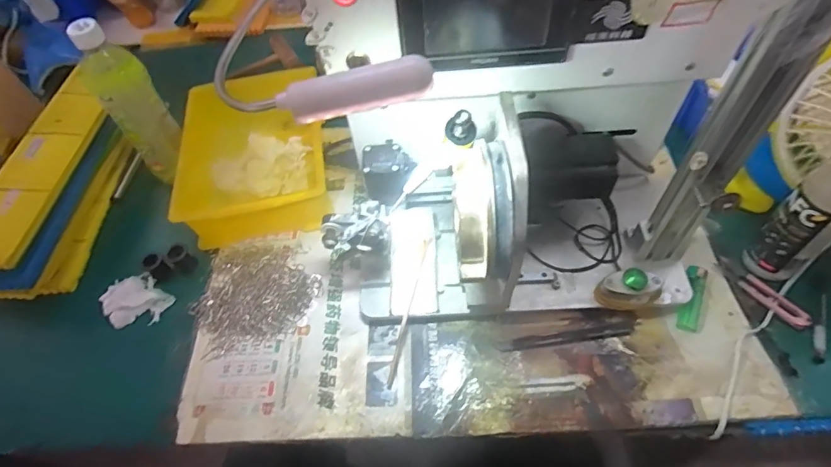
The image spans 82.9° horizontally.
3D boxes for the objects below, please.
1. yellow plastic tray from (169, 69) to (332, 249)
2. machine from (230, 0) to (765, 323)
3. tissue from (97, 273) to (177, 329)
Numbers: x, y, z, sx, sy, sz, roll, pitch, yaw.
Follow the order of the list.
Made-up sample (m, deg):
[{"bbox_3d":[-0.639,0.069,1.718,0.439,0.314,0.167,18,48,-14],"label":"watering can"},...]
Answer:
[{"bbox_3d":[-0.215,-0.105,0.629,0.168,0.077,0.241,-12,55,-4],"label":"yellow plastic tray"},{"bbox_3d":[0.100,-0.081,0.413,0.336,0.343,0.208,-9,55,-1],"label":"machine"},{"bbox_3d":[-0.326,0.079,0.547,0.068,0.019,0.063,32,63,24],"label":"tissue"}]

